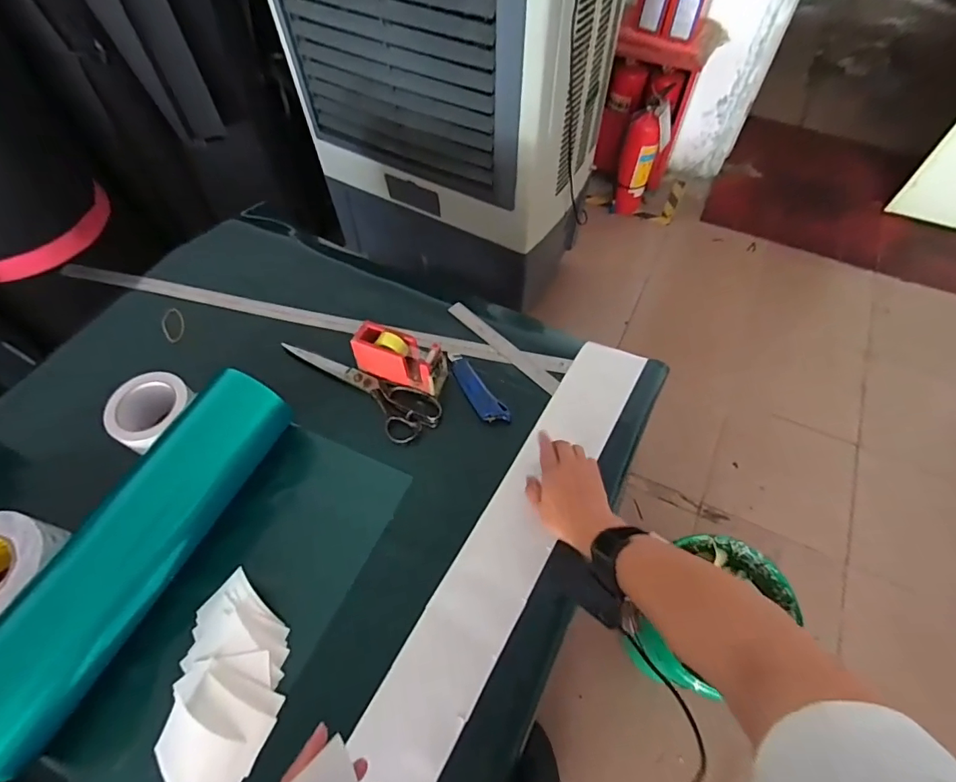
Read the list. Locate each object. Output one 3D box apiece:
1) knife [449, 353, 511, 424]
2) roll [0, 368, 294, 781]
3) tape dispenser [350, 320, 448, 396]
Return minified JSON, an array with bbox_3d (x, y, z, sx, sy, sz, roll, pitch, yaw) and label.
[{"bbox_3d":[-0.005,-0.008,0.738,0.036,0.021,0.146,-29,63,-16],"label":"knife"},{"bbox_3d":[-0.405,0.179,0.575,0.103,0.115,0.451,24,62,14],"label":"roll"},{"bbox_3d":[-0.117,-0.050,0.732,0.137,0.072,0.058,19,61,12],"label":"tape dispenser"}]

